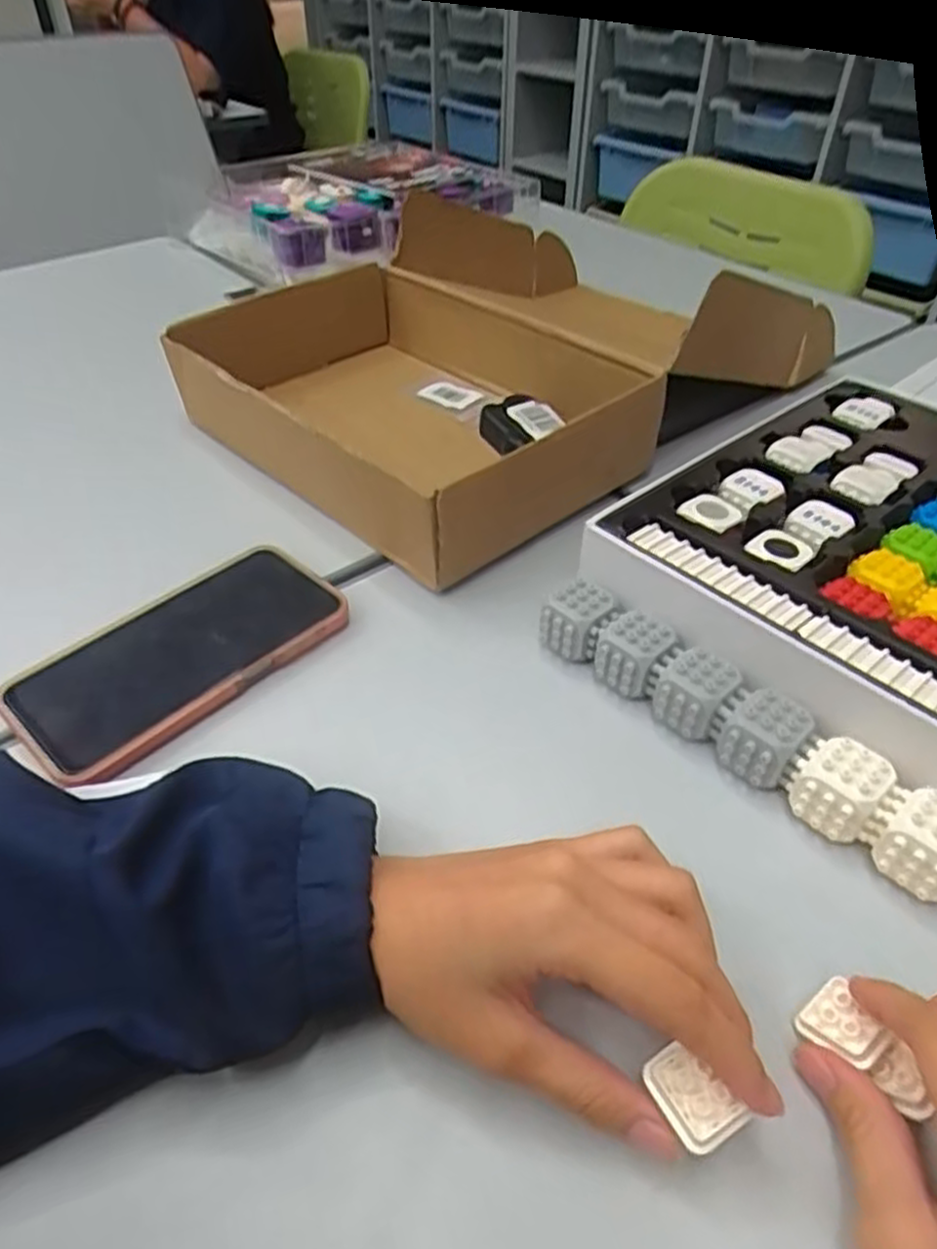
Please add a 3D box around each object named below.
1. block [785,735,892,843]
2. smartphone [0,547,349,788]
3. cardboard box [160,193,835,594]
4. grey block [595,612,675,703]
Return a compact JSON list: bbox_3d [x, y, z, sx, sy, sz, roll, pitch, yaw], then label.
[{"bbox_3d":[0.160,0.069,0.328,0.035,0.028,0.034,31,51,29],"label":"block"},{"bbox_3d":[-0.149,0.013,0.402,0.085,0.011,0.166,32,52,26],"label":"smartphone"},{"bbox_3d":[0.035,-0.227,0.602,0.447,0.112,0.324,-30,51,-29],"label":"cardboard box"},{"bbox_3d":[0.082,0.015,0.387,0.031,0.032,0.027,30,50,28],"label":"grey block"}]

